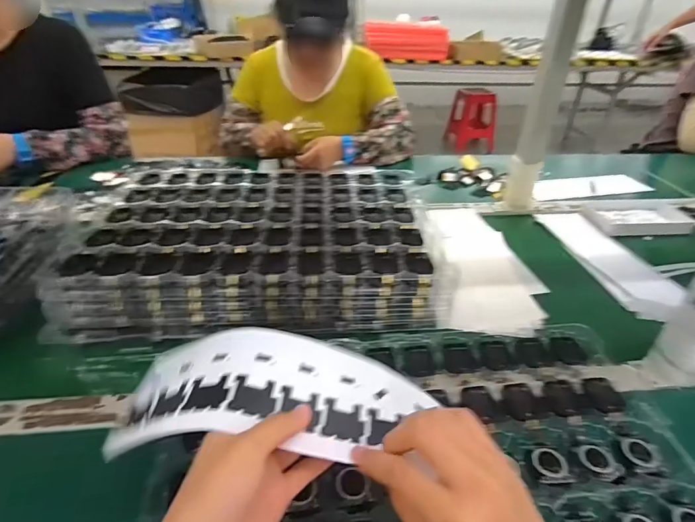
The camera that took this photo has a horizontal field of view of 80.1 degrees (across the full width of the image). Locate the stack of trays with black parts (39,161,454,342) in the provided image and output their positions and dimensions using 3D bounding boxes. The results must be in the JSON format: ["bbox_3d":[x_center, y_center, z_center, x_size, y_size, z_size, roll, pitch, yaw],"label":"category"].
[{"bbox_3d":[-0.124,-0.034,0.635,0.489,0.084,0.334,-2,34,-5],"label":"stack of trays with black parts"}]

